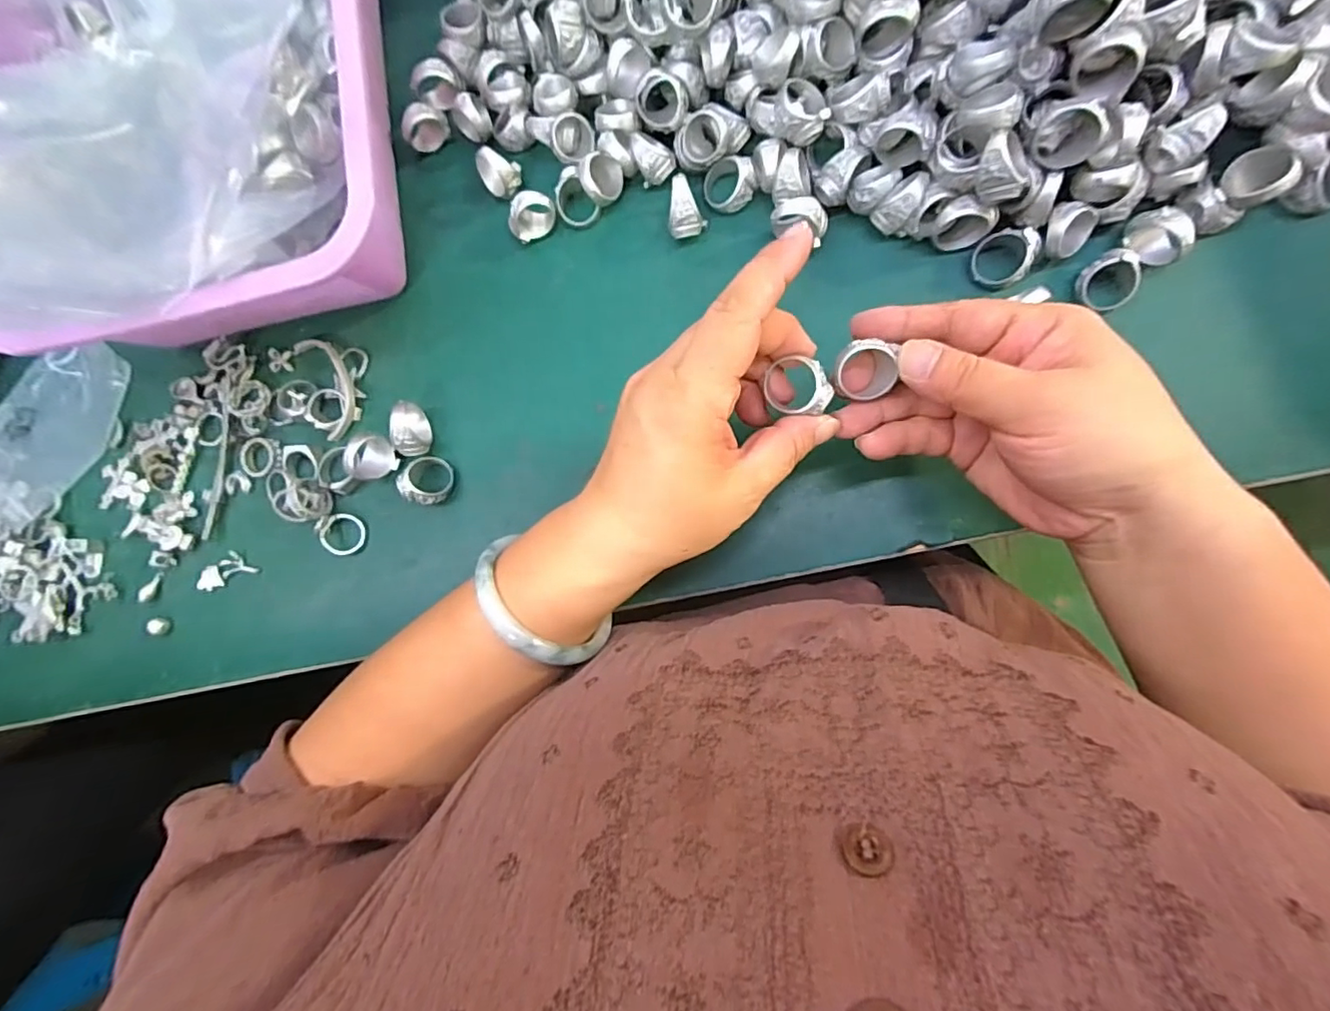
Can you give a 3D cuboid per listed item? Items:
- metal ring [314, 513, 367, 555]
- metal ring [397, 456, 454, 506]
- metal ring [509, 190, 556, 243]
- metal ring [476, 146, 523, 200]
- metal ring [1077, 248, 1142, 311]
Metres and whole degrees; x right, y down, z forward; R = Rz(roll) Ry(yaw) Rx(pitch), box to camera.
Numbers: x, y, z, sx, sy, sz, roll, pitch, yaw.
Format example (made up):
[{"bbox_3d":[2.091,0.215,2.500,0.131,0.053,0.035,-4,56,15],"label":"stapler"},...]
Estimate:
[{"bbox_3d":[-0.180,0.016,0.317,0.024,0.004,0.023,0,89,-14],"label":"metal ring"},{"bbox_3d":[-0.130,-0.013,0.309,0.028,0.009,0.027,12,71,-33],"label":"metal ring"},{"bbox_3d":[-0.074,-0.160,0.317,0.017,0.019,0.025,38,91,9],"label":"metal ring"},{"bbox_3d":[-0.092,-0.186,0.320,0.022,0.023,0.020,-1,85,8],"label":"metal ring"},{"bbox_3d":[0.210,-0.106,0.270,0.021,0.022,0.025,-37,81,3],"label":"metal ring"}]

